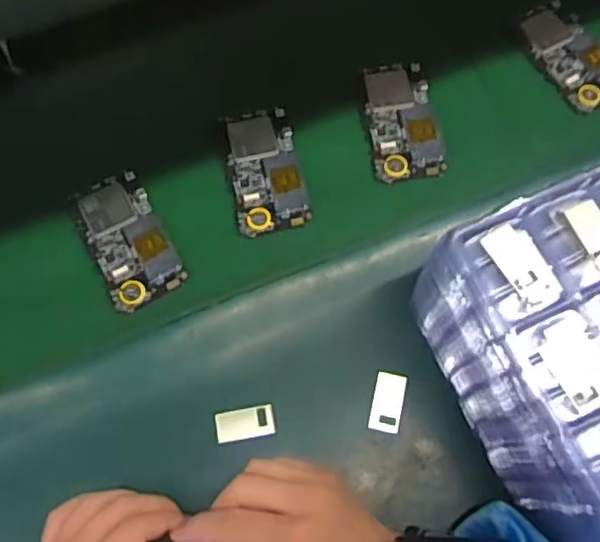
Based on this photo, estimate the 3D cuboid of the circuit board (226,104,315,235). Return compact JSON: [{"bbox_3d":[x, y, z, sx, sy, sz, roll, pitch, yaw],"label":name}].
[{"bbox_3d":[-0.031,-0.092,0.573,0.062,0.004,0.119,-11,71,-3],"label":"circuit board"}]

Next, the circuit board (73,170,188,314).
[{"bbox_3d":[-0.149,-0.029,0.551,0.063,0.007,0.122,-26,72,-8],"label":"circuit board"}]

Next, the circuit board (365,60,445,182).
[{"bbox_3d":[0.095,-0.141,0.591,0.063,0.008,0.119,-6,71,-1],"label":"circuit board"}]

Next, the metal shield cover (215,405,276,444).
[{"bbox_3d":[-0.043,0.118,0.494,0.044,0.004,0.023,-9,71,-3],"label":"metal shield cover"}]

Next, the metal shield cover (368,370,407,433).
[{"bbox_3d":[0.069,0.103,0.499,0.024,0.004,0.045,13,71,5],"label":"metal shield cover"}]

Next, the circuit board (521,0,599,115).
[{"bbox_3d":[0.261,-0.209,0.615,0.069,0.007,0.118,-28,73,-9],"label":"circuit board"}]

